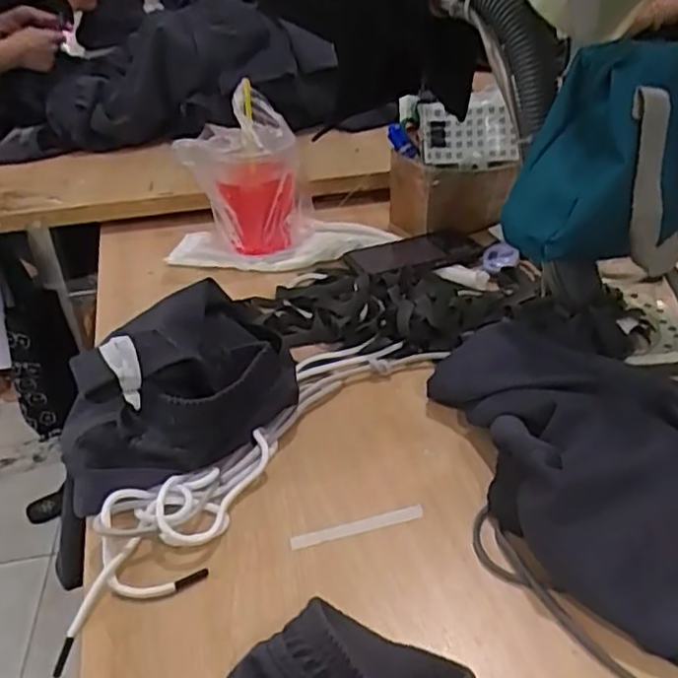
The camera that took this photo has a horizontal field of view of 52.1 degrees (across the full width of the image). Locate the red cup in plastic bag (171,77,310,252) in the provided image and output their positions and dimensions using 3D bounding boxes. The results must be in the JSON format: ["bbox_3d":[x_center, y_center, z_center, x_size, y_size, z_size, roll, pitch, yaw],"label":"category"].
[{"bbox_3d":[-0.115,-0.214,0.891,0.126,0.175,0.125,3,33,12],"label":"red cup in plastic bag"}]

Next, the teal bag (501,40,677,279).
[{"bbox_3d":[0.229,-0.146,0.565,0.166,0.174,0.112,-26,38,-29],"label":"teal bag"}]

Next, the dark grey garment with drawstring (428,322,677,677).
[{"bbox_3d":[0.223,0.082,0.495,0.285,0.062,0.362,-26,39,-30],"label":"dark grey garment with drawstring"}]

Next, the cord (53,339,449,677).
[{"bbox_3d":[-0.067,0.089,0.558,0.101,0.020,0.383,19,39,33],"label":"cord"}]

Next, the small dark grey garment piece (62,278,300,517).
[{"bbox_3d":[-0.140,0.032,0.590,0.213,0.093,0.164,-22,36,-24],"label":"small dark grey garment piece"}]

